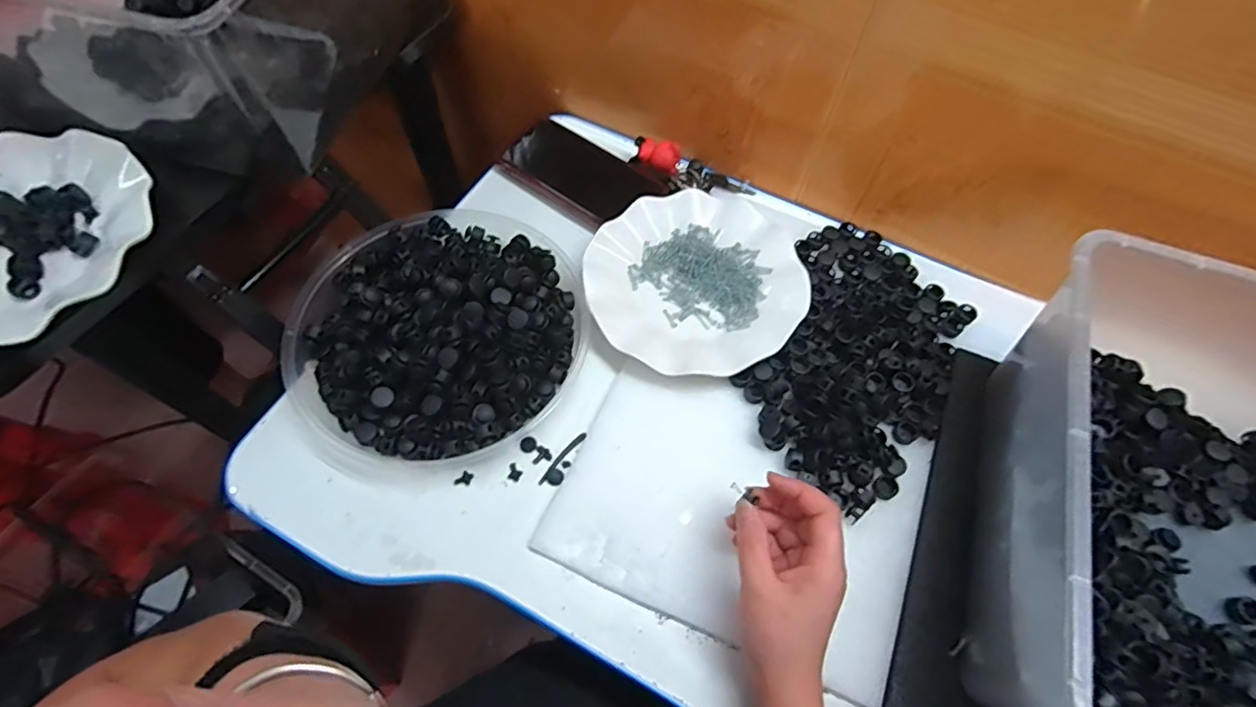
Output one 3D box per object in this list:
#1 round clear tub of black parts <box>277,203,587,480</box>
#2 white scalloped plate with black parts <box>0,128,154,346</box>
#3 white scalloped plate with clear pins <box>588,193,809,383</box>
[{"bbox_3d":[-0.153,-0.022,0.471,0.222,0.051,0.229,1,62,-1],"label":"round clear tub of black parts"},{"bbox_3d":[-0.422,-0.076,0.391,0.184,0.030,0.183,1,62,-1],"label":"white scalloped plate with black parts"},{"bbox_3d":[0.057,-0.064,0.501,0.177,0.019,0.179,1,62,-1],"label":"white scalloped plate with clear pins"}]

